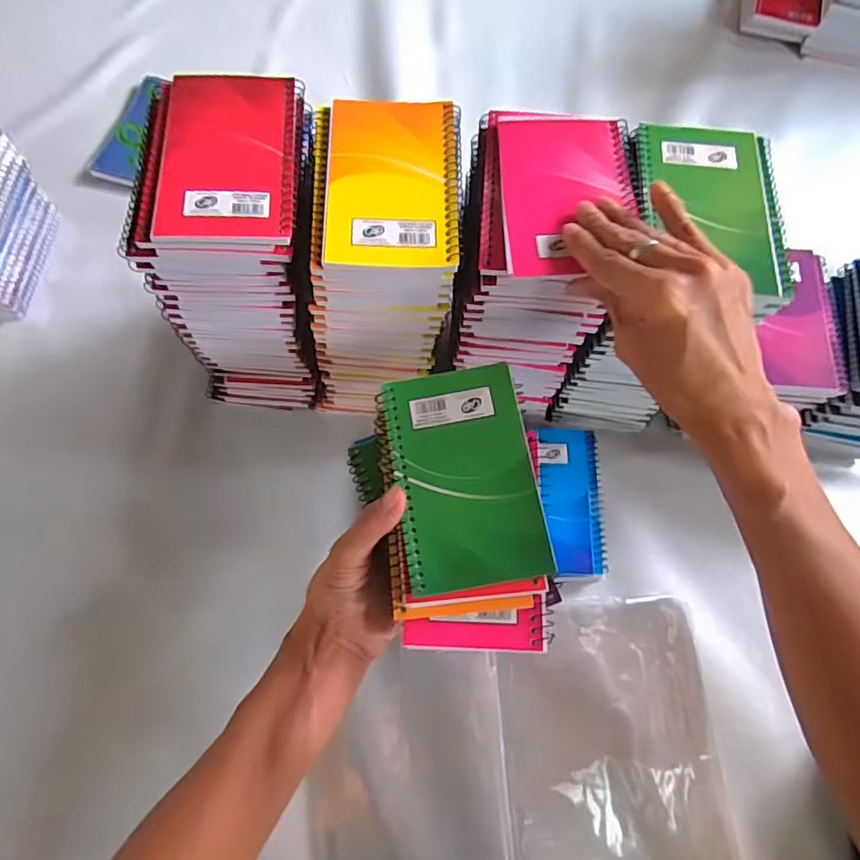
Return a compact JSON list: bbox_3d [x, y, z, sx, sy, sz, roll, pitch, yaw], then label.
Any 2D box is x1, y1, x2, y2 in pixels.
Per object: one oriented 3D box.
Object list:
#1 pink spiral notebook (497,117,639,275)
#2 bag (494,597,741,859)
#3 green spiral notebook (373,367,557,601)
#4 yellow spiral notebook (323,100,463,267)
[{"bbox_3d":[0.087,-0.150,0.342,0.082,0.013,0.128,1,70,-2],"label":"pink spiral notebook"},{"bbox_3d":[0.148,0.275,0.445,0.173,0.011,0.254,-3,70,-3],"label":"bag"},{"bbox_3d":[0.019,0.025,0.324,0.080,0.015,0.128,-9,70,-5],"label":"green spiral notebook"},{"bbox_3d":[-0.022,-0.160,0.349,0.083,0.005,0.129,1,70,-2],"label":"yellow spiral notebook"}]

